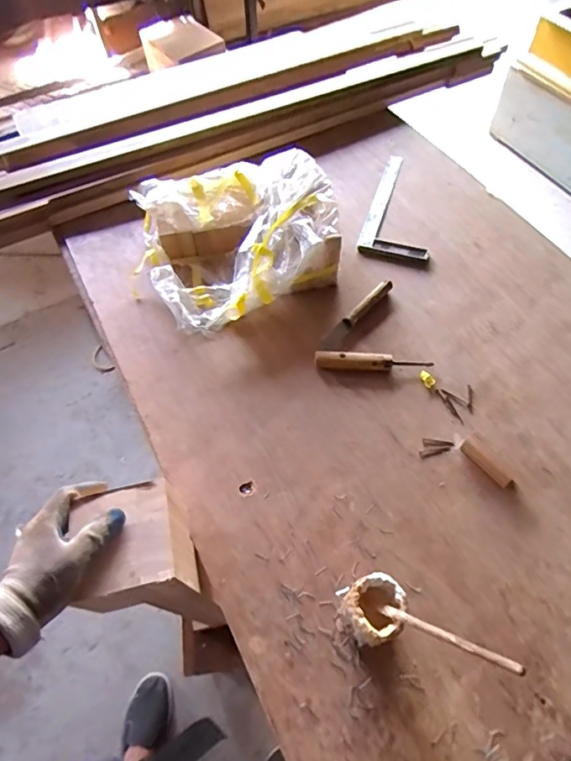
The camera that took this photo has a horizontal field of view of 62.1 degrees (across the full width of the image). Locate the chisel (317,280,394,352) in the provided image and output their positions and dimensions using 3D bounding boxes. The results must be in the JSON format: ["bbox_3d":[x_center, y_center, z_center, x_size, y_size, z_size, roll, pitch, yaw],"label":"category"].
[{"bbox_3d":[0.120,-0.112,0.801,0.030,0.017,0.180,34,67,20],"label":"chisel"}]

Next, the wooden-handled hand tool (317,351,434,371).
[{"bbox_3d":[0.140,-0.030,0.754,0.181,0.019,0.030,1,60,3],"label":"wooden-handled hand tool"}]

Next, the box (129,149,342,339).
[{"bbox_3d":[-0.093,-0.269,0.845,0.334,0.130,0.317,-24,62,-11],"label":"box"}]

